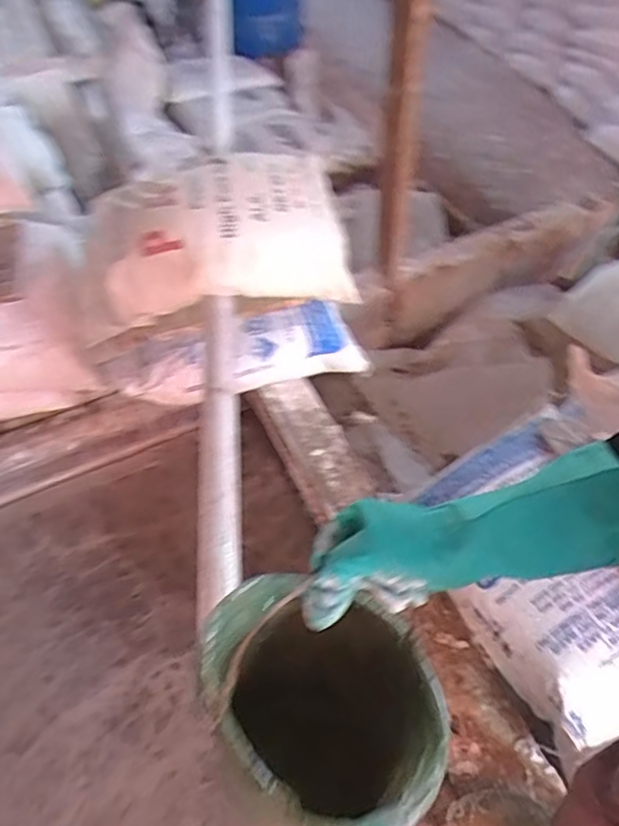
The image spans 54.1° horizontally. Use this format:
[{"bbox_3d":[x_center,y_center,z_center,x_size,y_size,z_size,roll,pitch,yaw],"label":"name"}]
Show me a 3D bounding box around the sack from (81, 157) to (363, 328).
[{"bbox_3d":[-0.187,-0.379,1.282,0.542,0.204,0.302,-12,55,-8],"label":"sack"}]

